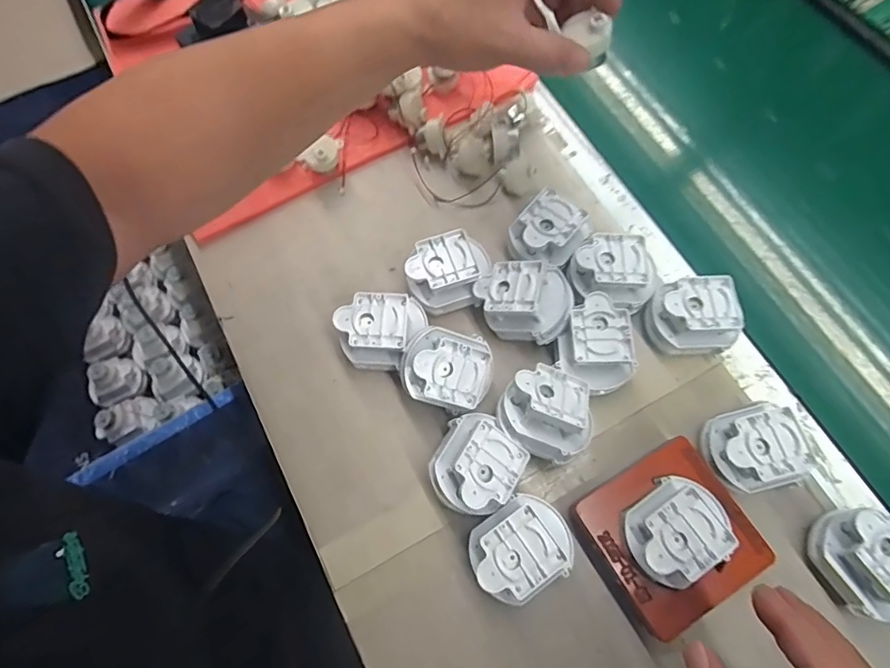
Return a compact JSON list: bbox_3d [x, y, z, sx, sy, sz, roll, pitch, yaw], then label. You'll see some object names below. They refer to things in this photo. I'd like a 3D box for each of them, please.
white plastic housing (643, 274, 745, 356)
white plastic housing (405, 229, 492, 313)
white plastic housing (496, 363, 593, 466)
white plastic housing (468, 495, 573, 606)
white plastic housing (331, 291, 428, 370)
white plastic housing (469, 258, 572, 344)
[{"bbox_3d":[0.198,-0.013,0.418,0.061,0.049,0.052,-1,70,1],"label":"white plastic housing"},{"bbox_3d":[0.002,-0.049,0.432,0.064,0.047,0.051,-14,70,-4],"label":"white plastic housing"},{"bbox_3d":[0.076,0.058,0.378,0.069,0.037,0.055,24,48,2],"label":"white plastic housing"},{"bbox_3d":[0.052,0.147,0.358,0.069,0.048,0.057,-23,71,-7],"label":"white plastic housing"},{"bbox_3d":[-0.051,-0.001,0.418,0.072,0.048,0.056,-3,70,0],"label":"white plastic housing"},{"bbox_3d":[0.061,-0.026,0.417,0.076,0.049,0.059,12,71,6],"label":"white plastic housing"}]

